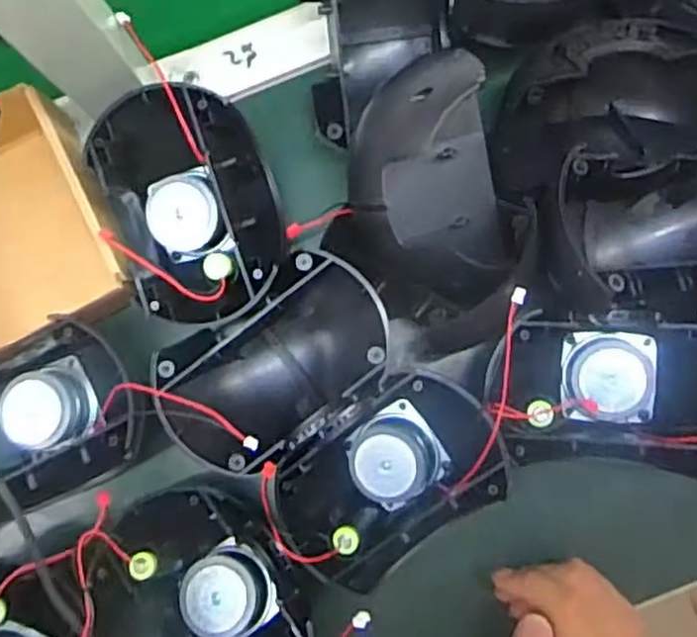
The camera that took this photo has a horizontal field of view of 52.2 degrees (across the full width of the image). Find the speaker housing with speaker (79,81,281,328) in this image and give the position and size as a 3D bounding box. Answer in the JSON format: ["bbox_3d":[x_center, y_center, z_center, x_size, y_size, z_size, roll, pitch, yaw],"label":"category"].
[{"bbox_3d":[-0.092,-0.063,0.421,0.098,0.077,0.138,-20,85,0],"label":"speaker housing with speaker"}]

